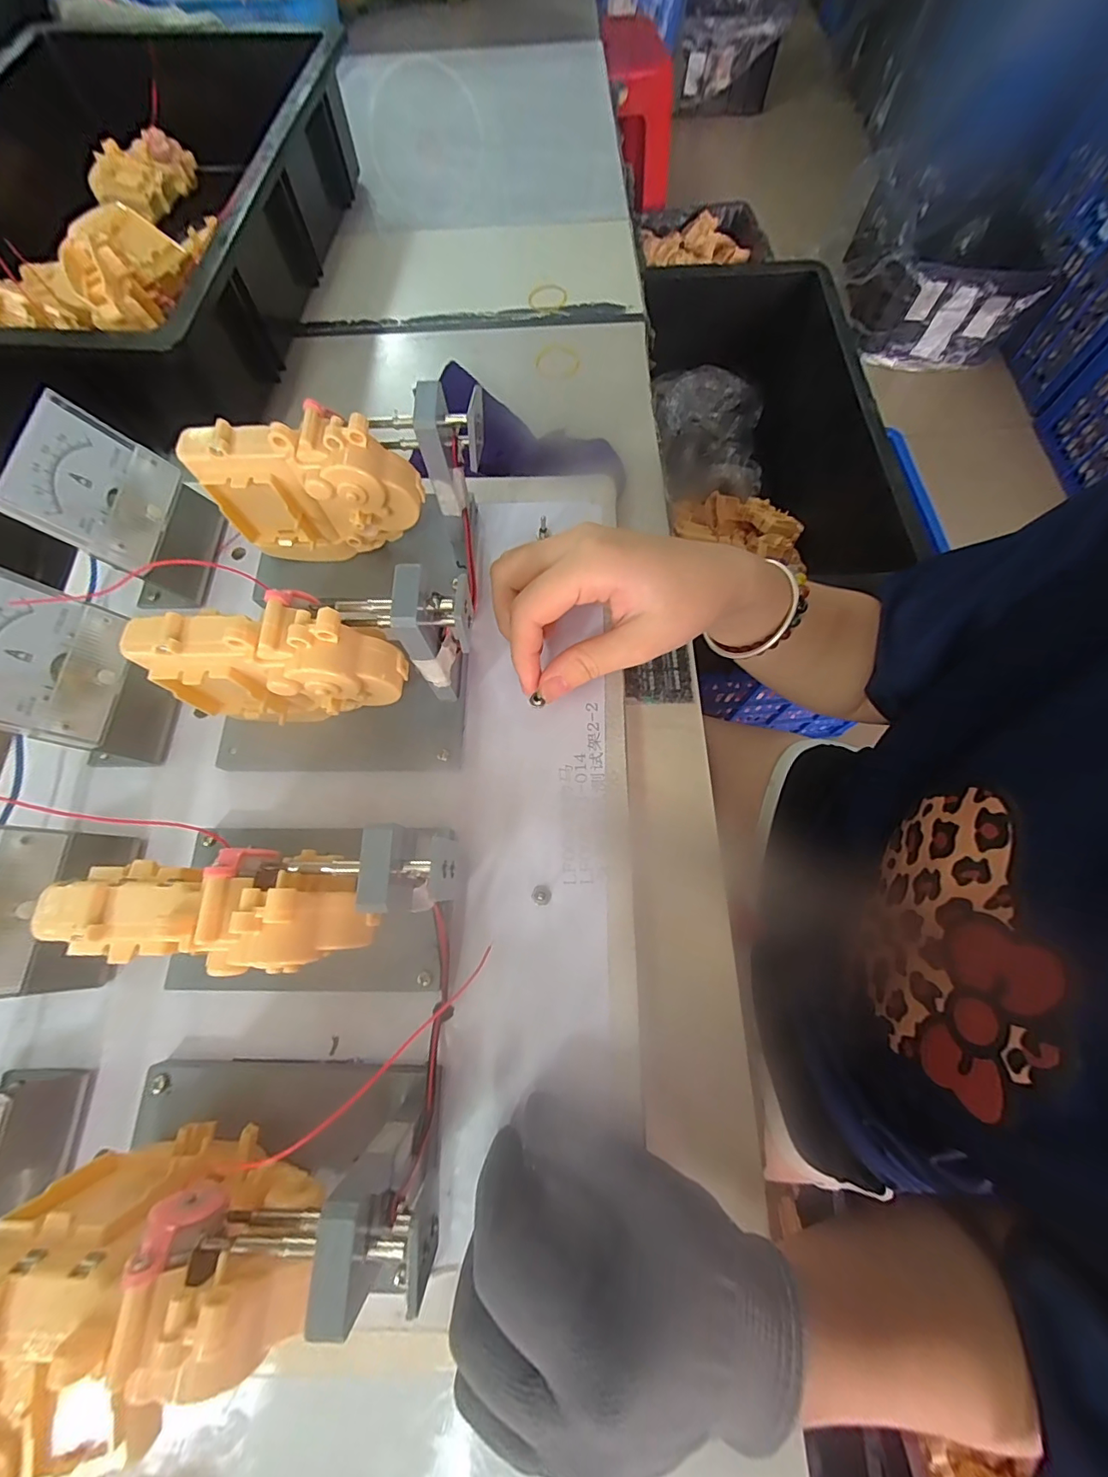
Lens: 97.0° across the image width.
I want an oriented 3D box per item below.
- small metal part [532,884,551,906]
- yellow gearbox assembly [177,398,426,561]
[{"bbox_3d":[-0.006,0.073,0.227,0.009,0.004,0.009,0,71,1],"label":"small metal part"},{"bbox_3d":[-0.112,-0.118,0.239,0.094,0.070,0.029,7,72,3],"label":"yellow gearbox assembly"}]

